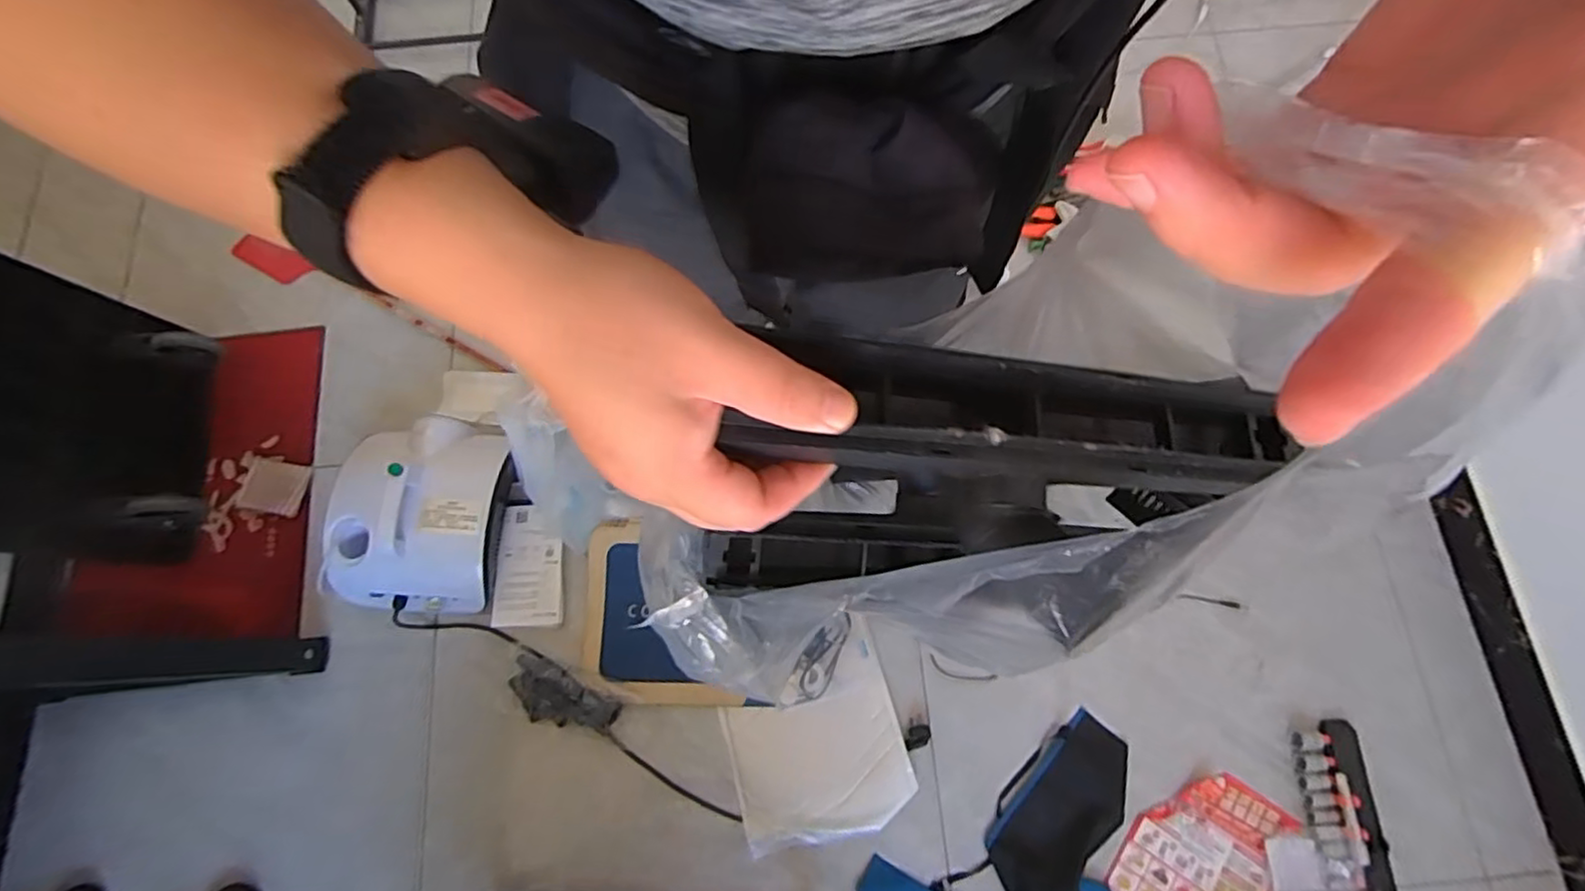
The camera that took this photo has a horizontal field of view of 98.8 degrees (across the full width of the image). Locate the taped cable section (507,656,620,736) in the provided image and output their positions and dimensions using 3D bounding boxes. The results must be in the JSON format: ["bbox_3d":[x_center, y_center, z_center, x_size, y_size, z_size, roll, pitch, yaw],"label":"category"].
[{"bbox_3d":[-0.360,0.394,1.055,0.181,0.033,0.081,20,75,7],"label":"taped cable section"}]

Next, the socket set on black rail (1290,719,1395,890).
[{"bbox_3d":[0.821,0.578,1.004,0.102,0.022,0.306,-1,74,1],"label":"socket set on black rail"}]

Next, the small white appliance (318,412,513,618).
[{"bbox_3d":[-0.596,0.105,1.091,0.245,0.144,0.309,4,74,2],"label":"small white appliance"}]

